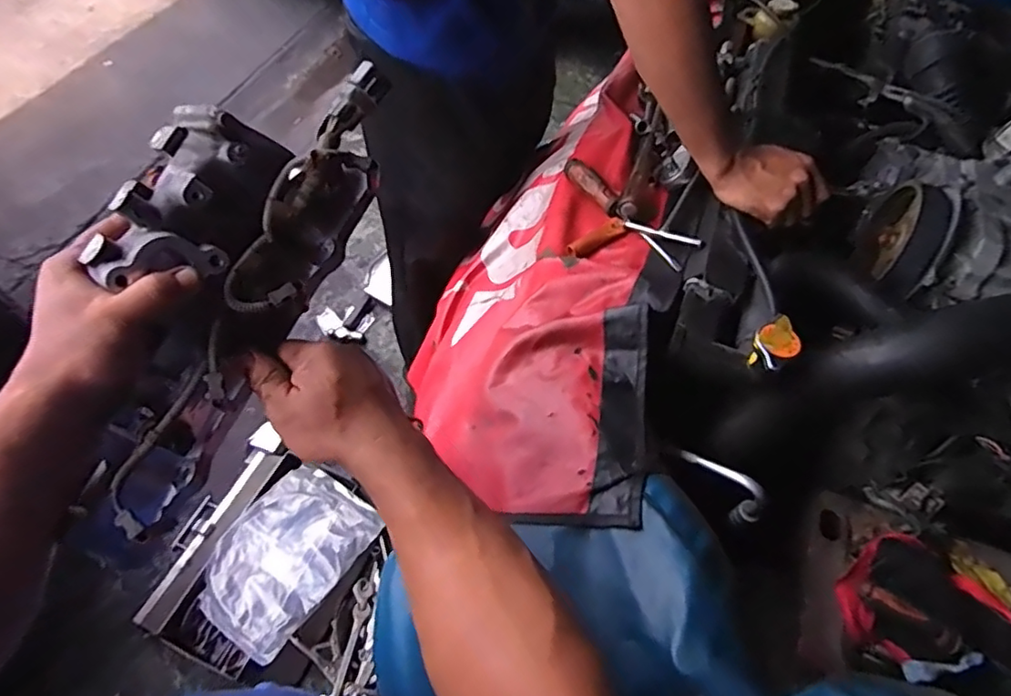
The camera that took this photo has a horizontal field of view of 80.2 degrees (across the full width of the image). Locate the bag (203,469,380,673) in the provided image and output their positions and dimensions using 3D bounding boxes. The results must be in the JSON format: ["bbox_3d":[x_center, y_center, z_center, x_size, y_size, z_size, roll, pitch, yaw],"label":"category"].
[{"bbox_3d":[-0.485,0.450,1.324,0.272,0.034,0.366,31,59,17],"label":"bag"}]

